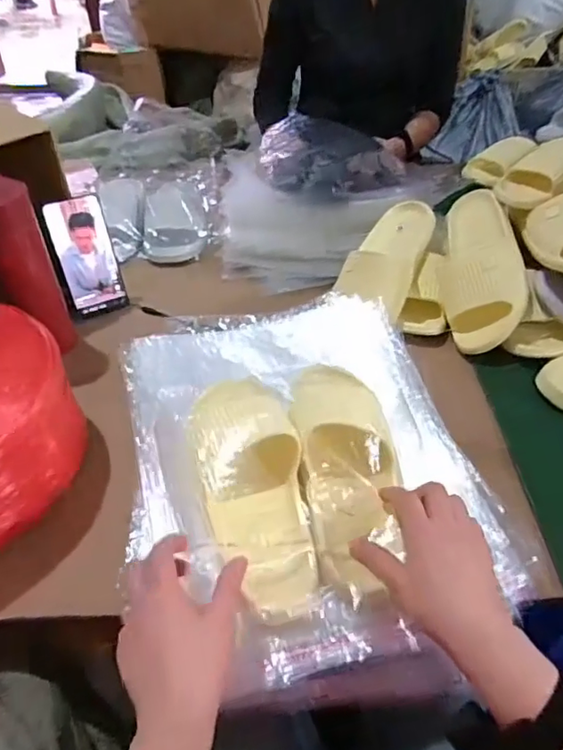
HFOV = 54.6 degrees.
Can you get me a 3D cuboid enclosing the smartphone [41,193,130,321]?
[{"bbox_3d":[-0.266,-0.160,0.747,0.080,0.158,0.010,-18,24,-21],"label":"smartphone"}]

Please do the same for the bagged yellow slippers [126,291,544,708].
[{"bbox_3d":[0.010,0.076,0.562,0.338,0.079,0.420,-12,45,-11],"label":"bagged yellow slippers"}]

